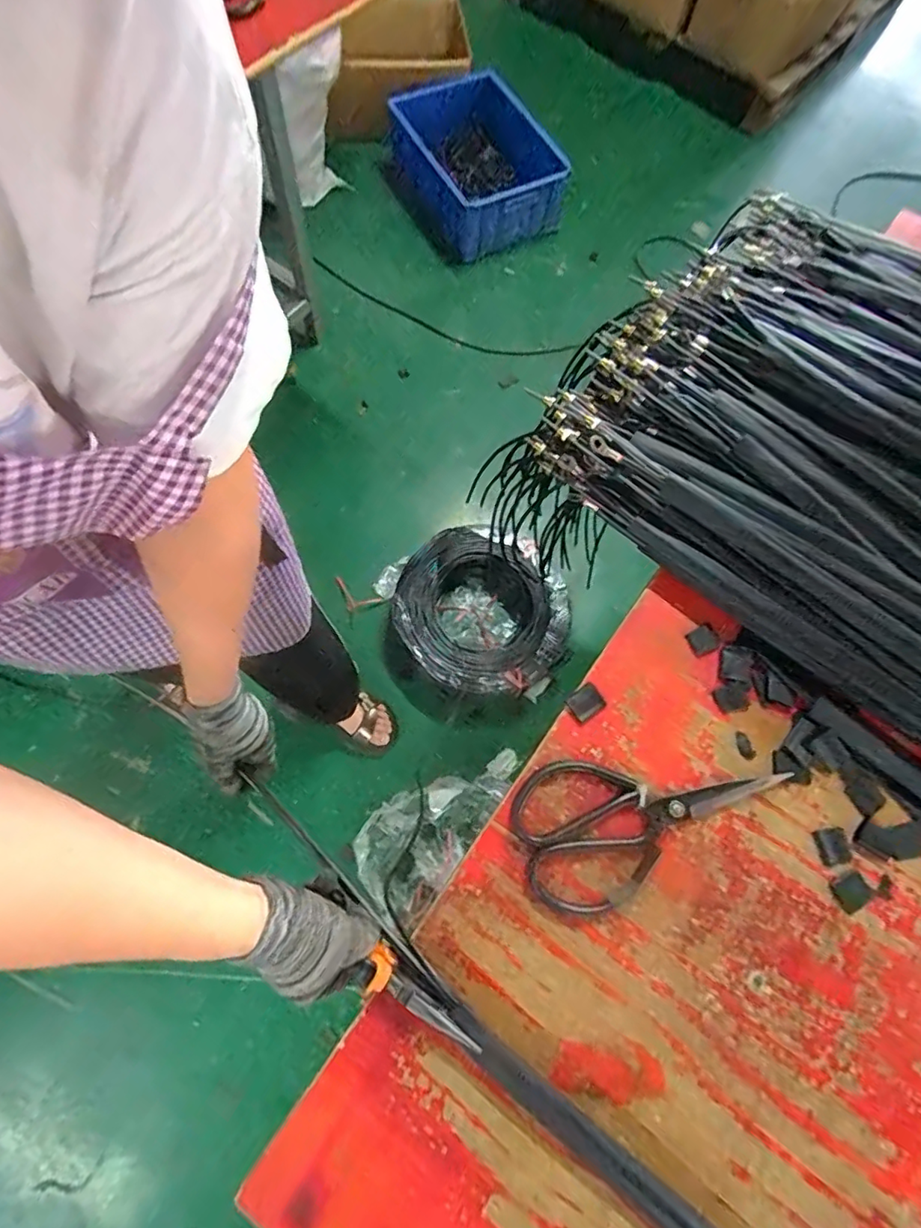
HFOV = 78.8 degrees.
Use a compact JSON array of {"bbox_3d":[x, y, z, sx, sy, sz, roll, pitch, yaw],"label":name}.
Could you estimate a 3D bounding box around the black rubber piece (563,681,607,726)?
[{"bbox_3d":[0.108,0.076,0.481,0.030,0.009,0.025,-36,77,-15],"label":"black rubber piece"}]

